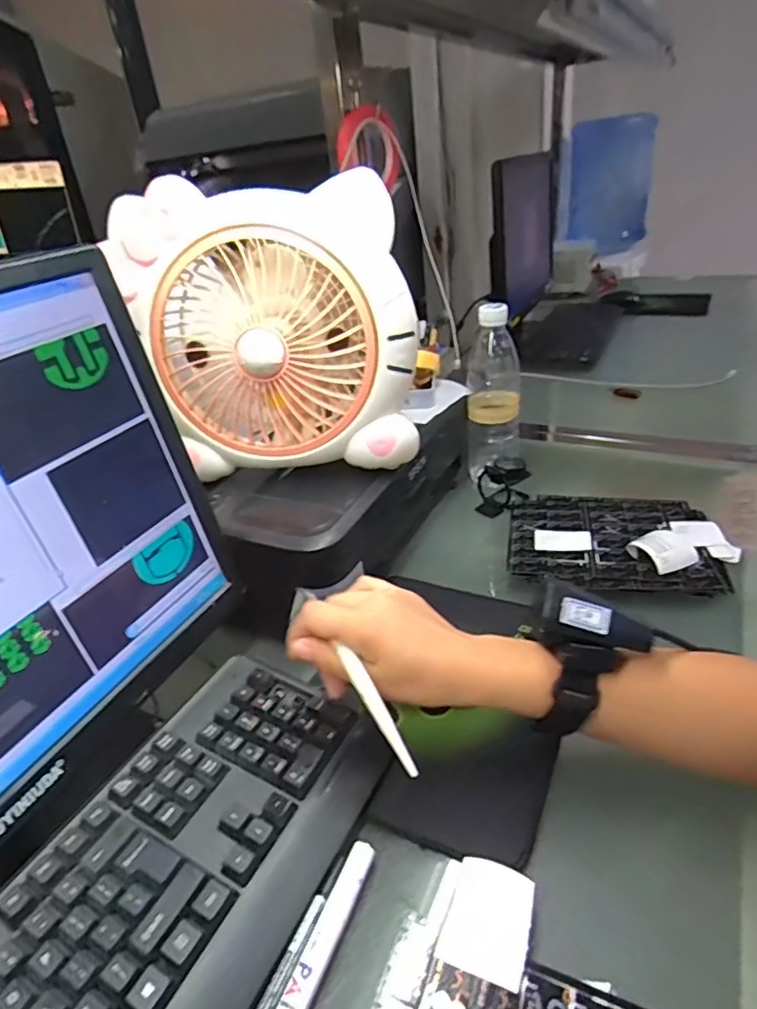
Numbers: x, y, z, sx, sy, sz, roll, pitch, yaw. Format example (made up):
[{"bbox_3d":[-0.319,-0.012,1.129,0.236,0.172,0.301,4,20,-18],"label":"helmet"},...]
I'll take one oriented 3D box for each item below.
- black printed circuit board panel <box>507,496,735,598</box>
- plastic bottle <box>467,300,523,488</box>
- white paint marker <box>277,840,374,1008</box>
[{"bbox_3d":[0.247,0.034,0.635,0.204,0.012,0.176,2,31,13],"label":"black printed circuit board panel"},{"bbox_3d":[0.146,-0.133,0.743,0.067,0.220,0.081,-1,31,10],"label":"plastic bottle"},{"bbox_3d":[-0.037,0.260,0.327,0.016,0.013,0.143,8,34,24],"label":"white paint marker"}]

